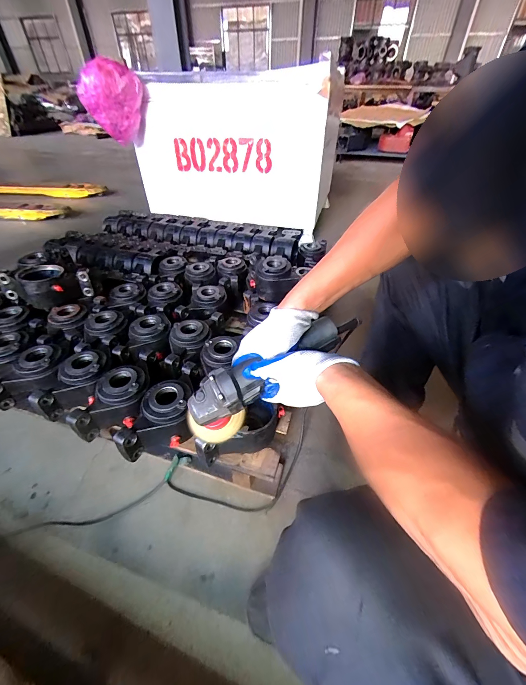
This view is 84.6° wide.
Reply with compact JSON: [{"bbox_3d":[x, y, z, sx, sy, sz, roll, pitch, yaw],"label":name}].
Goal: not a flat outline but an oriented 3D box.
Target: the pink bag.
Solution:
[{"bbox_3d":[-0.661,-1.066,1.290,0.245,0.278,0.179,-13,42,-15],"label":"pink bag"}]

